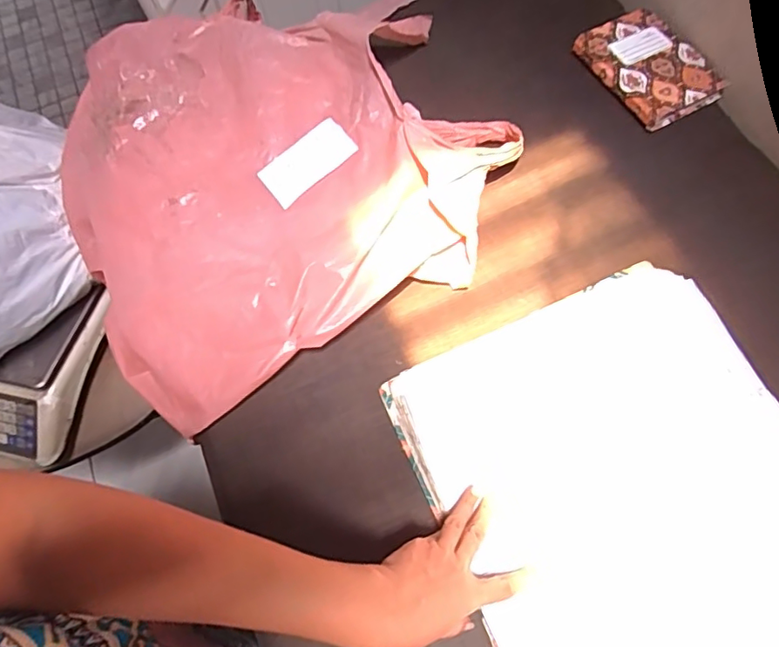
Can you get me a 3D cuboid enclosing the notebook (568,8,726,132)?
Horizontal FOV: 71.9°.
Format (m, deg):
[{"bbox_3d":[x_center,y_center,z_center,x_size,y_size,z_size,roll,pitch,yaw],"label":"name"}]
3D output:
[{"bbox_3d":[0.312,-0.310,0.650,0.112,0.028,0.153,-28,68,-6],"label":"notebook"}]

